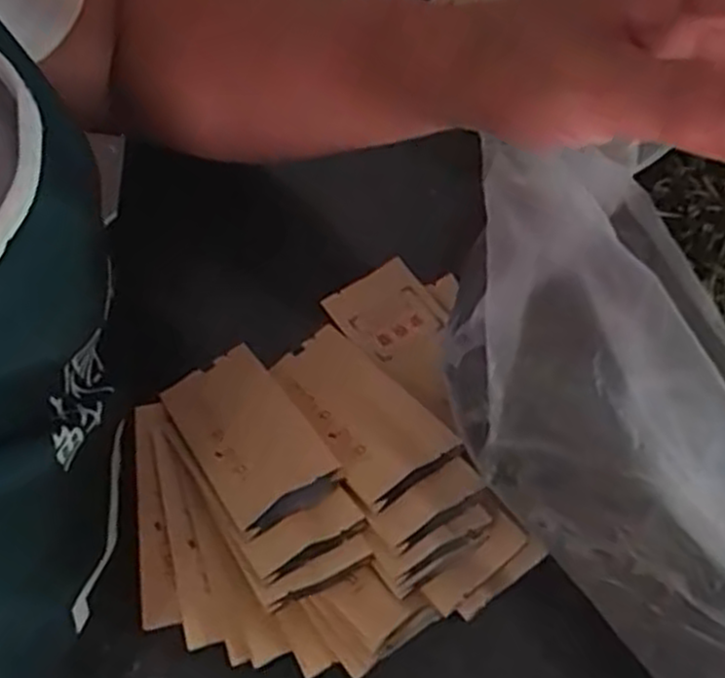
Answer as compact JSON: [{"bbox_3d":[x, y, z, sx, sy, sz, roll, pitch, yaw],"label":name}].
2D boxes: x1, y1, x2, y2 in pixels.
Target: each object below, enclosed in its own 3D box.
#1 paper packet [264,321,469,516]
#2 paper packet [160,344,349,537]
[{"bbox_3d":[-0.005,0.032,0.373,0.050,0.009,0.107,-32,45,-17],"label":"paper packet"},{"bbox_3d":[-0.056,0.045,0.369,0.052,0.010,0.112,-35,43,-13],"label":"paper packet"}]

